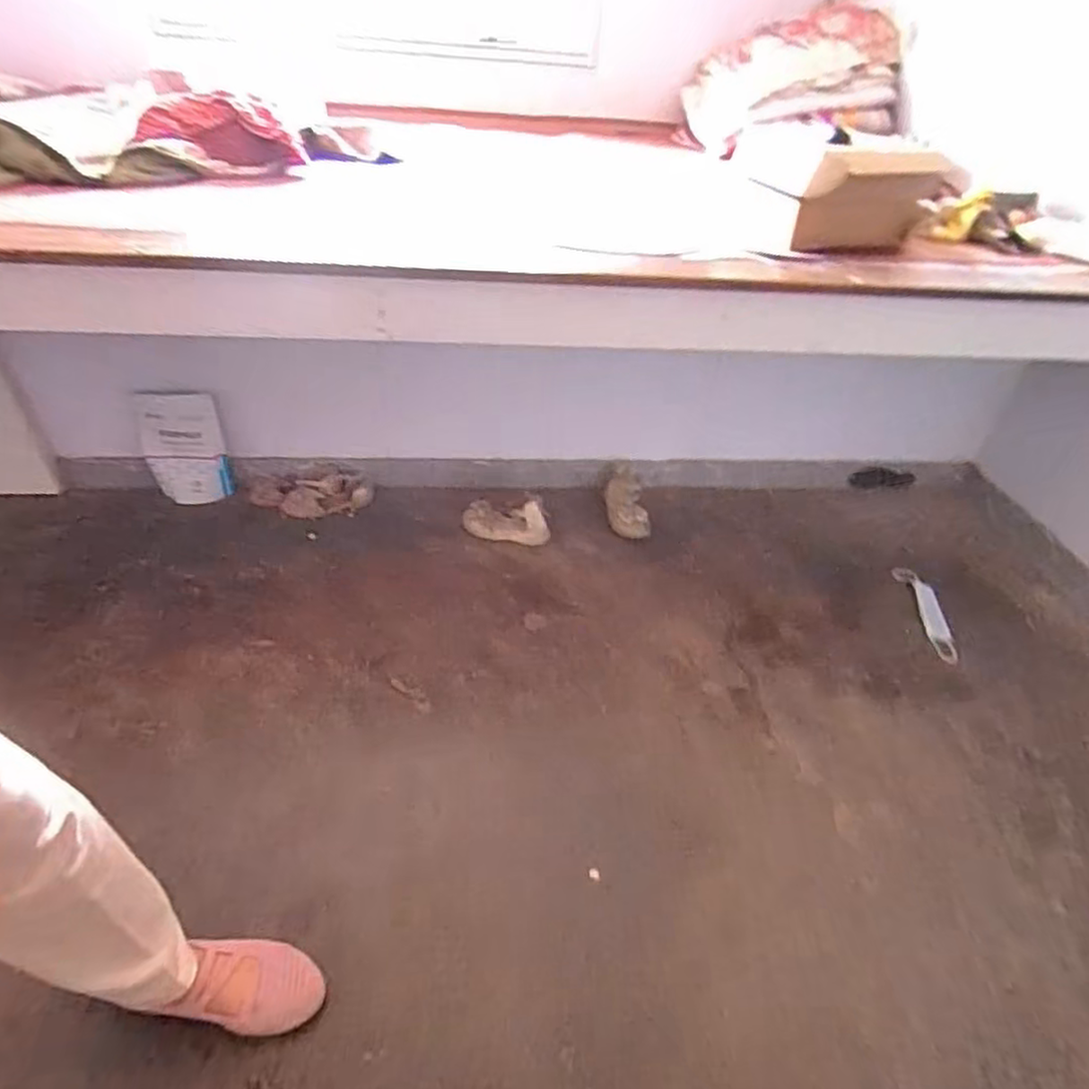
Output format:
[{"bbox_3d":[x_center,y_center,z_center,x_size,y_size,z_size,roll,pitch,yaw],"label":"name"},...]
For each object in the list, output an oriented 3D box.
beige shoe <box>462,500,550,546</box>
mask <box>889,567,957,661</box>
[{"bbox_3d":[-0.088,-0.056,1.444,0.202,0.089,0.093,6,41,3],"label":"beige shoe"},{"bbox_3d":[0.809,0.133,1.357,0.058,0.042,0.269,2,41,-1],"label":"mask"}]

